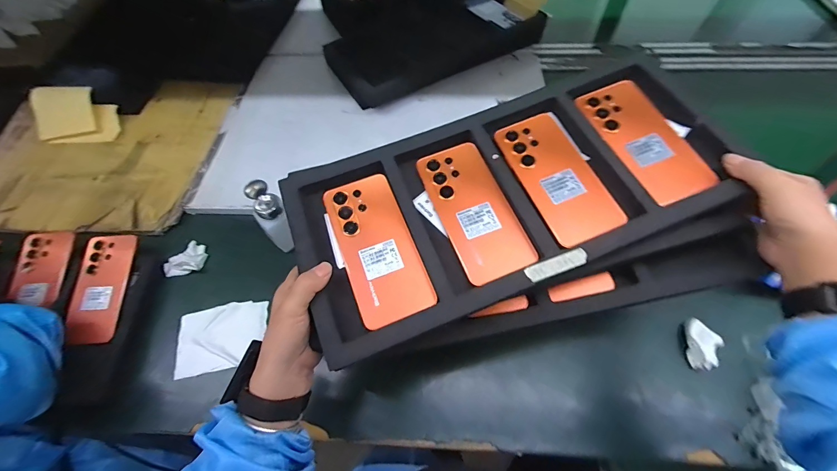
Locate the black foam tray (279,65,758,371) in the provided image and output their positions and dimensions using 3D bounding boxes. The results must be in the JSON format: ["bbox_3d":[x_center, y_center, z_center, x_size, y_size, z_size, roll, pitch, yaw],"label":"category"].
[{"bbox_3d":[0.096,-0.049,0.387,0.457,0.040,0.216,-21,60,-5],"label":"black foam tray"}]

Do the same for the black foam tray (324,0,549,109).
[{"bbox_3d":[0.043,-0.448,0.816,0.474,0.071,0.194,-30,62,-15],"label":"black foam tray"}]

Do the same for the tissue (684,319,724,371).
[{"bbox_3d":[0.409,0.157,0.502,0.048,0.027,0.064,4,59,5],"label":"tissue"}]

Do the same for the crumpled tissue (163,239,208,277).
[{"bbox_3d":[-0.382,0.043,0.581,0.044,0.015,0.067,31,65,20],"label":"crumpled tissue"}]

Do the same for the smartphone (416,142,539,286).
[{"bbox_3d":[0.060,-0.031,0.394,0.076,0.008,0.168,-21,67,-5],"label":"smartphone"}]

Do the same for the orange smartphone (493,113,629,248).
[{"bbox_3d":[0.159,-0.069,0.399,0.084,0.014,0.168,-22,66,-6],"label":"orange smartphone"}]

